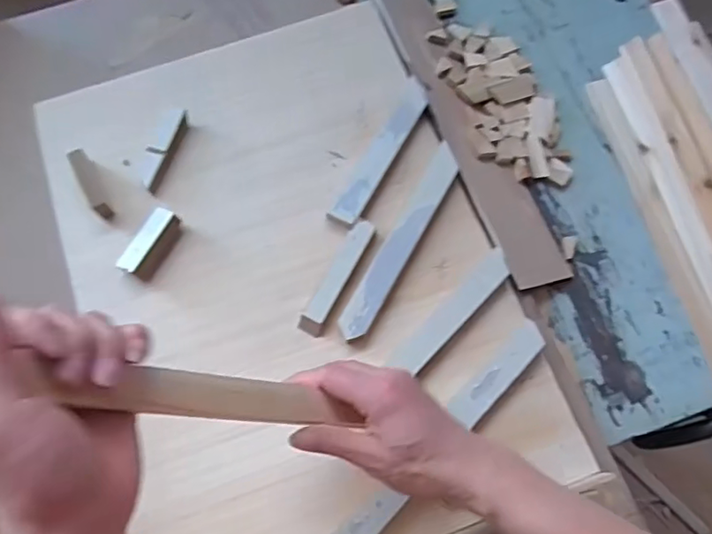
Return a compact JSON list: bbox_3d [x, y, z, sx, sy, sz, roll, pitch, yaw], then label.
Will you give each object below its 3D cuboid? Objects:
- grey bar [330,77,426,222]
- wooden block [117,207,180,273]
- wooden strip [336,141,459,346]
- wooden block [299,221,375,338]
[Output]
[{"bbox_3d":[0.028,-0.127,0.633,0.033,0.015,0.185,28,74,10],"label":"grey bar"},{"bbox_3d":[-0.216,-0.027,0.605,0.024,0.020,0.077,30,74,11],"label":"wooden block"},{"bbox_3d":[0.048,-0.029,0.603,0.032,0.011,0.232,28,74,10],"label":"wooden strip"},{"bbox_3d":[-0.019,0.007,0.588,0.025,0.022,0.128,26,74,10],"label":"wooden block"}]

